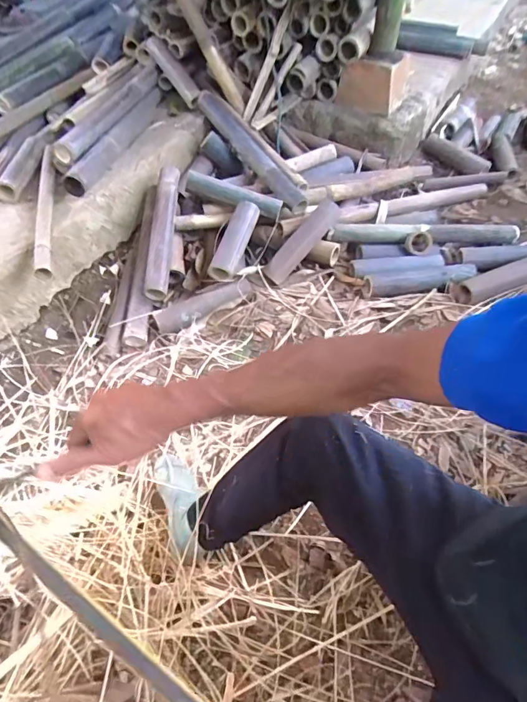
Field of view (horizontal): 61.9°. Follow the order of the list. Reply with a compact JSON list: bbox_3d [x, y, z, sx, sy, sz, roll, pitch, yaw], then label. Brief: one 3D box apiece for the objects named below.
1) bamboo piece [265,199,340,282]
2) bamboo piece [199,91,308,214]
[{"bbox_3d":[0.139,-0.374,1.464,0.055,0.088,0.355,40,85,25],"label":"bamboo piece"},{"bbox_3d":[-0.045,-0.755,1.623,0.098,0.058,0.633,-30,73,-21],"label":"bamboo piece"}]

